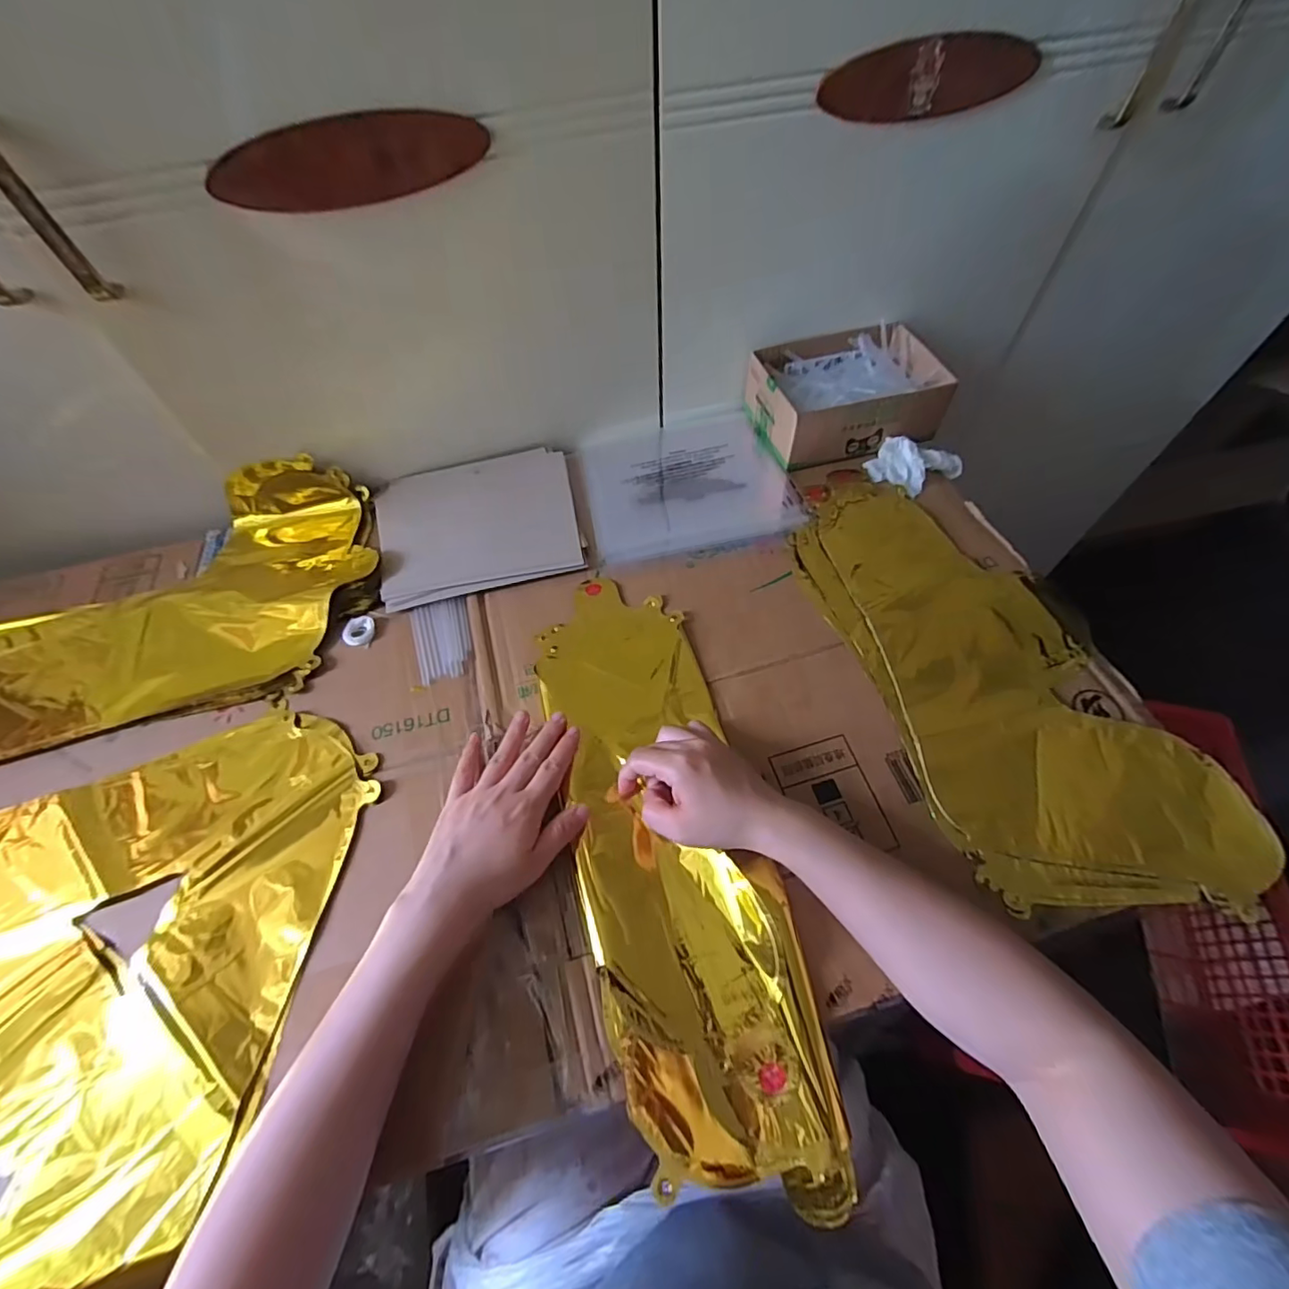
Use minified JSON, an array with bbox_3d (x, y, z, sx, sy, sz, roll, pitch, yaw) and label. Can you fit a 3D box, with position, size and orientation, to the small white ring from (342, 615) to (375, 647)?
[{"bbox_3d":[-0.259,-0.013,0.503,0.024,0.007,0.029,4,58,5],"label":"small white ring"}]

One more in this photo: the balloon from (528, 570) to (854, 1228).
[{"bbox_3d":[0.014,0.134,0.411,0.132,0.028,0.440,-14,61,-6],"label":"balloon"}]

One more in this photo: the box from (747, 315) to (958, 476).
[{"bbox_3d":[0.219,-0.270,0.603,0.180,0.066,0.127,-15,59,-7],"label":"box"}]

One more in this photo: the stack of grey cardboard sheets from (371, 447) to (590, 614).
[{"bbox_3d":[-0.169,-0.128,0.563,0.195,0.013,0.173,-15,59,-7],"label":"stack of grey cardboard sheets"}]

